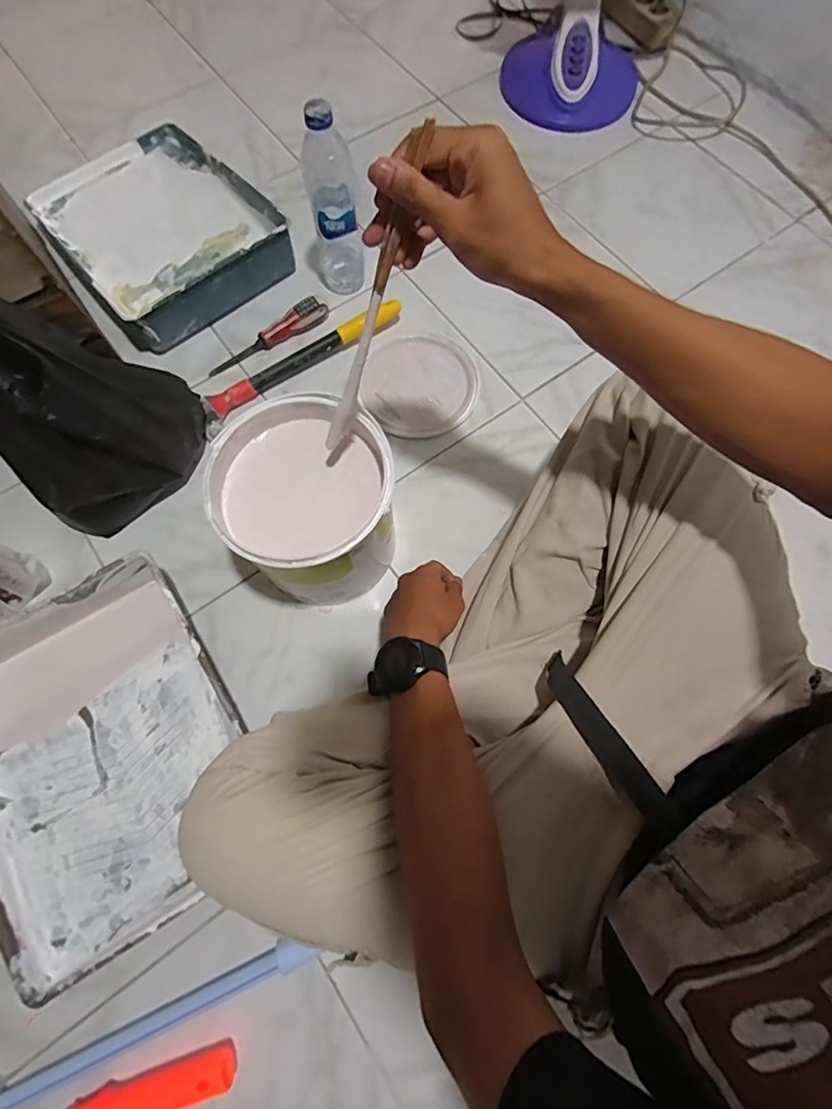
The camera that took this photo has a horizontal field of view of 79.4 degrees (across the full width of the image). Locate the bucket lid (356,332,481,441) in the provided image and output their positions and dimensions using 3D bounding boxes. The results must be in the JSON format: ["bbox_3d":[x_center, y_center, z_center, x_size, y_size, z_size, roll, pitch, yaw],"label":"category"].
[{"bbox_3d":[0.006,-0.251,0.729,0.169,0.009,0.162,0,71,0],"label":"bucket lid"}]

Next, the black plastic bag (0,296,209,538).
[{"bbox_3d":[-0.366,-0.170,0.550,0.136,0.298,0.221,16,72,5],"label":"black plastic bag"}]

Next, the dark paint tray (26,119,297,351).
[{"bbox_3d":[-0.411,-0.515,0.794,0.289,0.080,0.377,-40,75,-13],"label":"dark paint tray"}]

